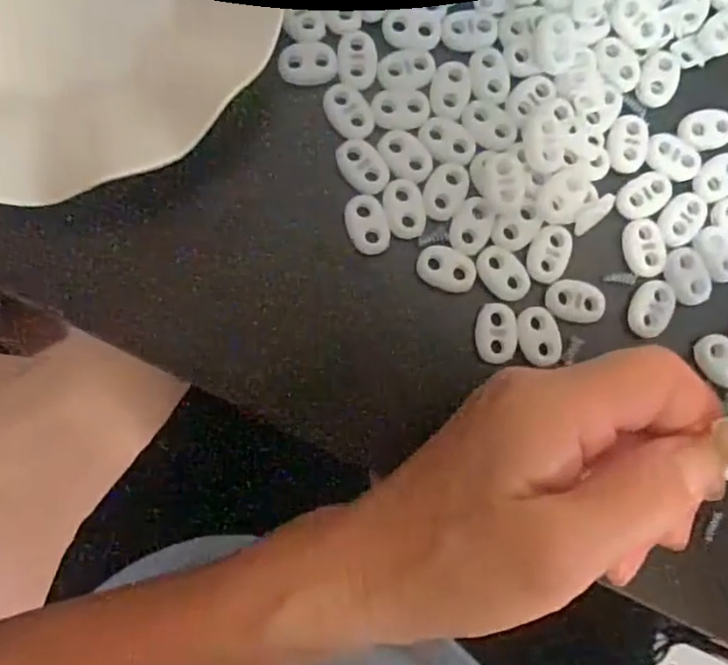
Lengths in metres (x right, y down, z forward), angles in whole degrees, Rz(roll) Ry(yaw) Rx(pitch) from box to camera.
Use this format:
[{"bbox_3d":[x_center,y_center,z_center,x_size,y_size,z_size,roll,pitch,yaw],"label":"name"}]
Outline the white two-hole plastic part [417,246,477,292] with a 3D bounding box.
[{"bbox_3d":[0.031,-0.024,0.241,0.022,0.004,0.015,19,83,-3],"label":"white two-hole plastic part"}]

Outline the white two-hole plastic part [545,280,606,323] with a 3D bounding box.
[{"bbox_3d":[0.081,-0.012,0.243,0.023,0.004,0.015,15,83,-3],"label":"white two-hole plastic part"}]

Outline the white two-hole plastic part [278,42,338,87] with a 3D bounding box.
[{"bbox_3d":[-0.021,-0.102,0.244,0.021,0.004,0.016,-3,84,-5],"label":"white two-hole plastic part"}]

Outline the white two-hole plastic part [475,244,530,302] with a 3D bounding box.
[{"bbox_3d":[0.053,-0.023,0.242,0.016,0.004,0.022,-32,88,-7],"label":"white two-hole plastic part"}]

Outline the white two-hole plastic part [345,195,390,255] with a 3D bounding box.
[{"bbox_3d":[0.001,-0.040,0.241,0.015,0.004,0.022,-16,86,-6],"label":"white two-hole plastic part"}]

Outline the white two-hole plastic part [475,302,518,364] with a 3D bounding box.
[{"bbox_3d":[0.050,0.000,0.240,0.015,0.004,0.022,-1,84,-5],"label":"white two-hole plastic part"}]

